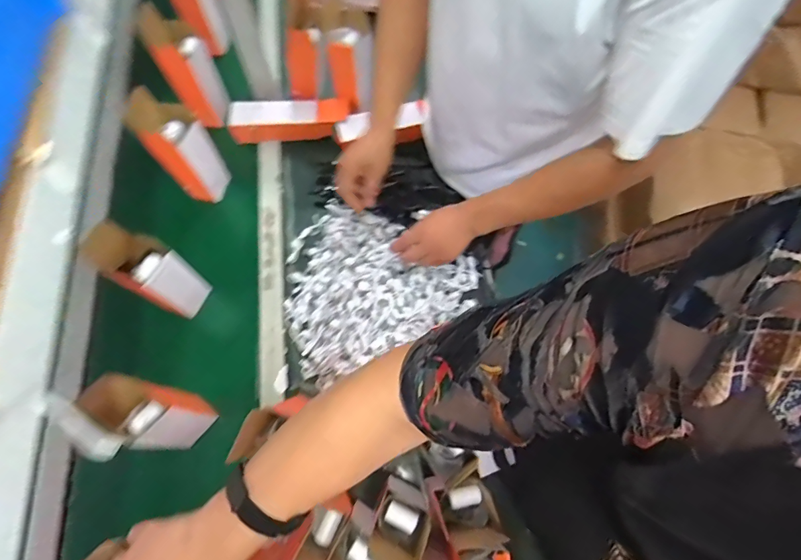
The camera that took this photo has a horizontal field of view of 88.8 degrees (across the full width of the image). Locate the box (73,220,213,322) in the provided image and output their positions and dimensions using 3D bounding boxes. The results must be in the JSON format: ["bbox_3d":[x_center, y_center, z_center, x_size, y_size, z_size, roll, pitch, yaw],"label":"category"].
[{"bbox_3d":[-0.393,-0.013,0.663,0.075,0.214,0.091,27,69,8],"label":"box"}]

